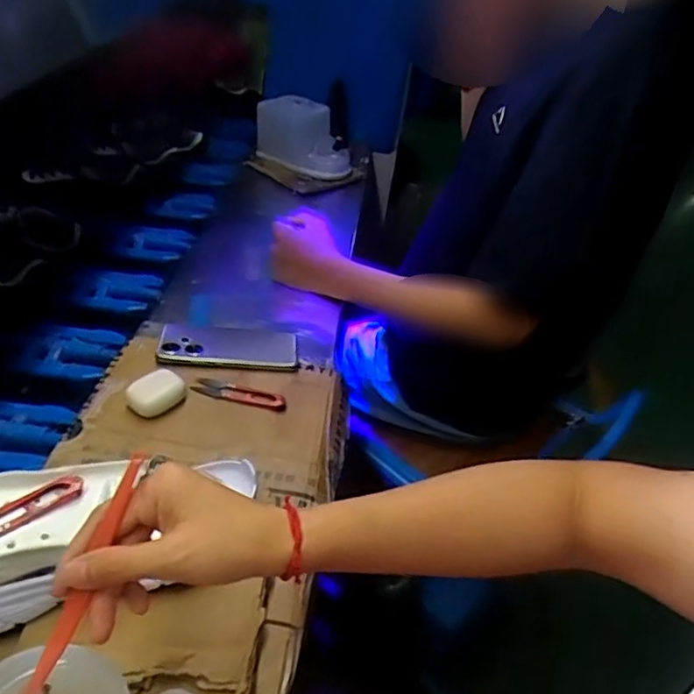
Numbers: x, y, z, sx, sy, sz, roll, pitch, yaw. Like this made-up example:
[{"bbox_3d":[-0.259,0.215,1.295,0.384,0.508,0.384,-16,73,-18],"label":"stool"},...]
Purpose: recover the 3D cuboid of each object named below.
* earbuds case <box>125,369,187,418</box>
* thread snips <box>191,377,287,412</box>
[{"bbox_3d":[-0.197,0.049,0.636,0.036,0.030,0.051,32,43,25],"label":"earbuds case"},{"bbox_3d":[-0.118,0.051,0.668,0.102,0.004,0.026,16,38,7],"label":"thread snips"}]

